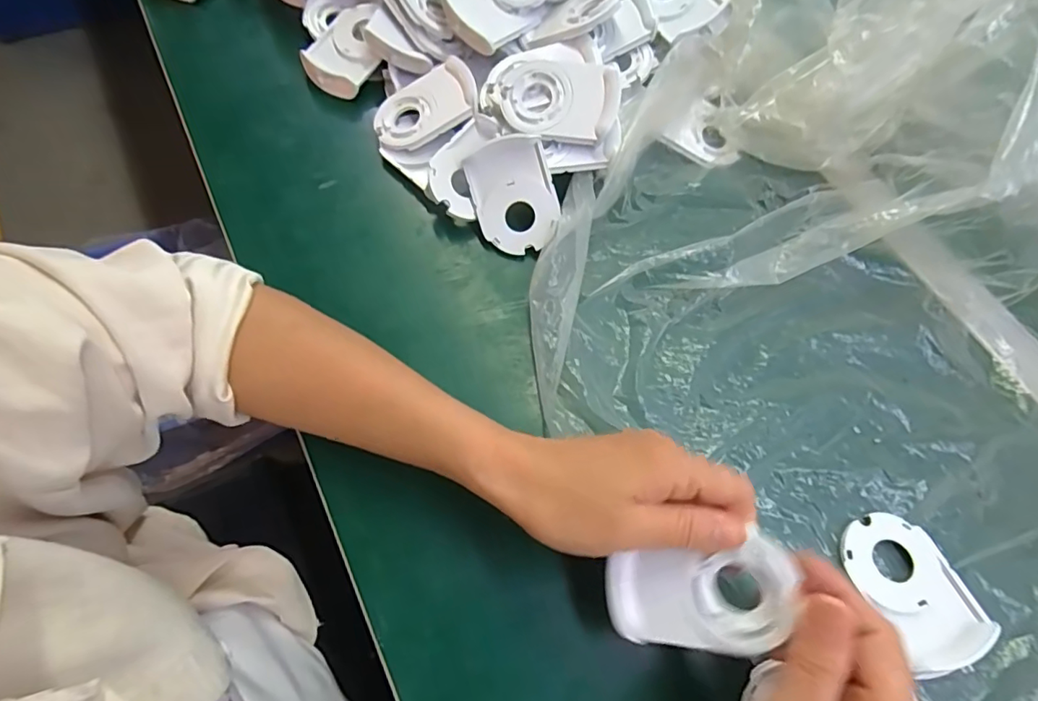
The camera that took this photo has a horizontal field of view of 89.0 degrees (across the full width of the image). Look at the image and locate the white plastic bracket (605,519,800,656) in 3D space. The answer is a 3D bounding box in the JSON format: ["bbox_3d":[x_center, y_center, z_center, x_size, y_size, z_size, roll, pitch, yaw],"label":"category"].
[{"bbox_3d":[0.084,0.114,0.246,0.083,0.015,0.047,-6,77,17],"label":"white plastic bracket"}]

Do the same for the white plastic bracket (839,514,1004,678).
[{"bbox_3d":[0.225,0.134,0.301,0.056,0.016,0.079,-21,69,-10],"label":"white plastic bracket"}]

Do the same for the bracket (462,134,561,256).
[{"bbox_3d":[-0.004,-0.110,0.382,0.057,0.012,0.078,-15,96,6],"label":"bracket"}]

